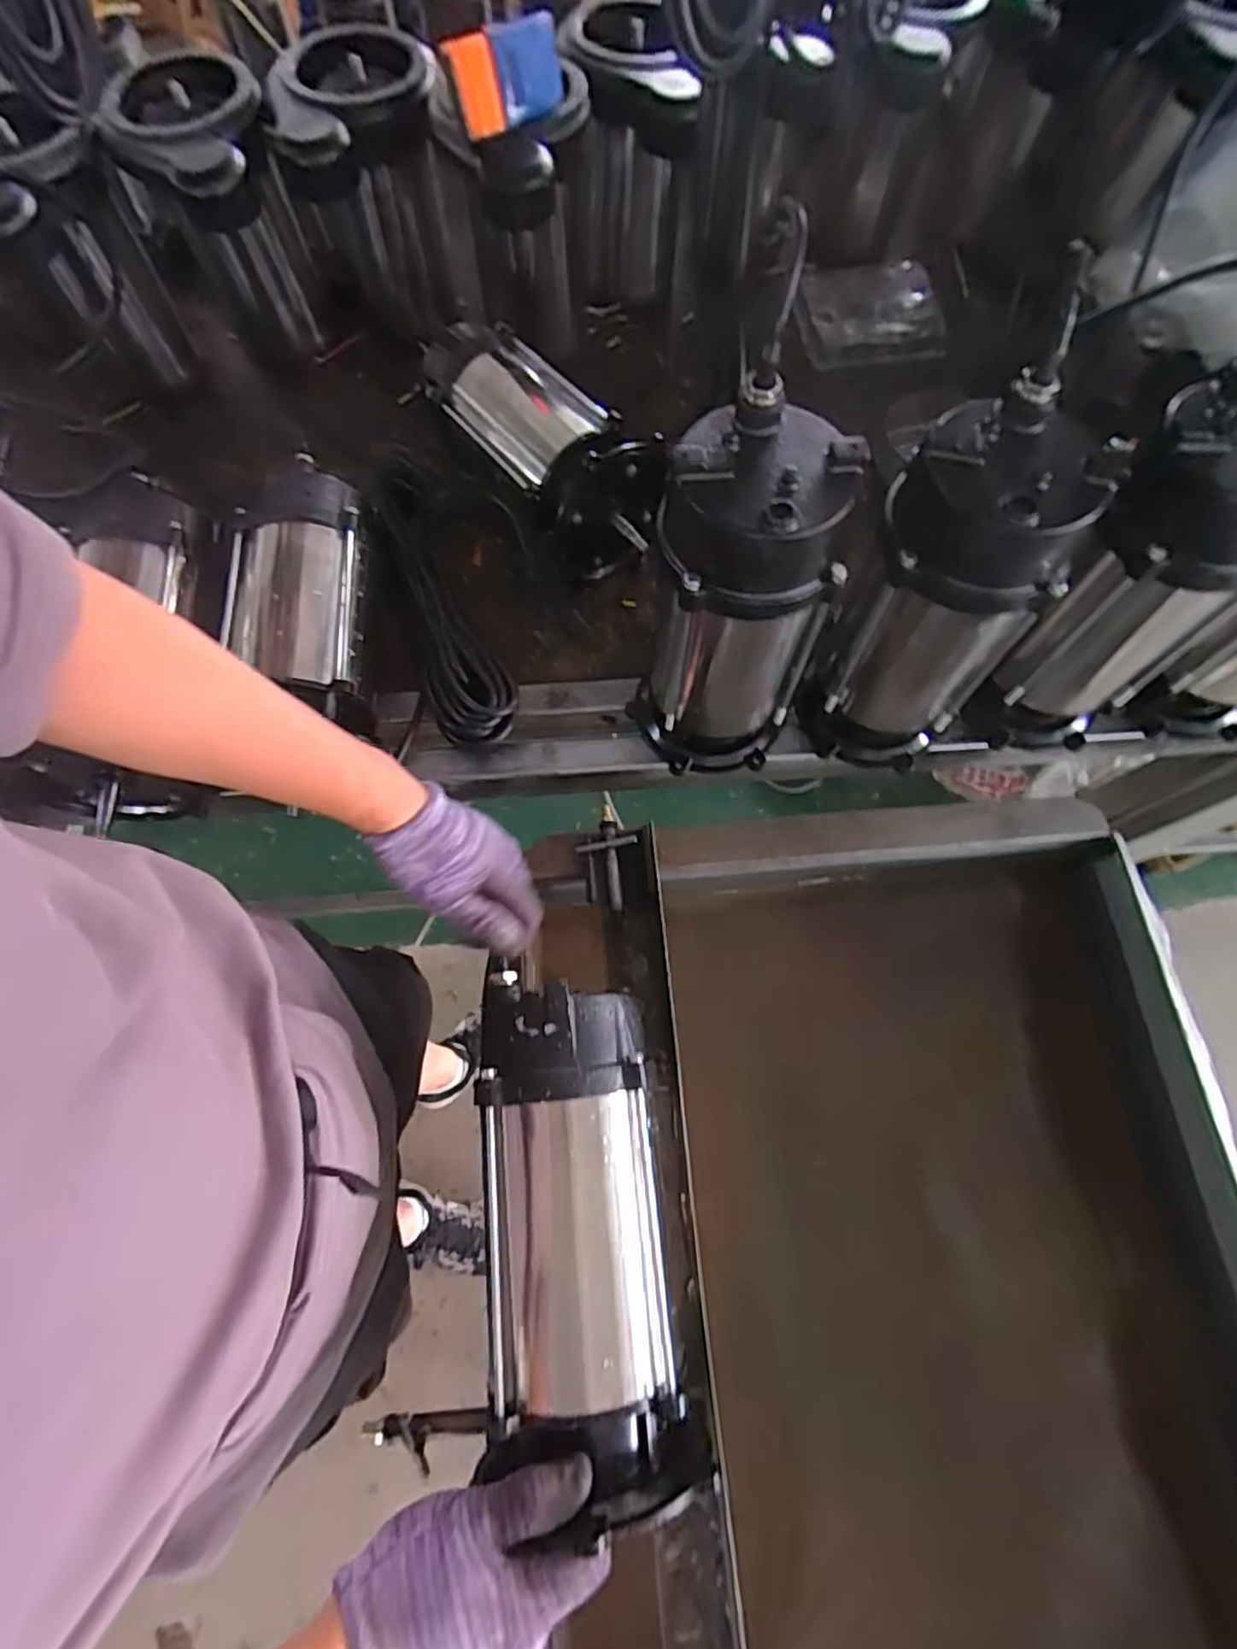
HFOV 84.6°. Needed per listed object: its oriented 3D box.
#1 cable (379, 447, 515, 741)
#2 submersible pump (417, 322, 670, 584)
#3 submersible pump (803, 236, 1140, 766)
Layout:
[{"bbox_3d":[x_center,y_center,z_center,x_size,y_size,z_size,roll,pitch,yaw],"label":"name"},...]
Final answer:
[{"bbox_3d":[-0.185,-0.231,0.683,0.073,0.056,0.360,-20,71,-8],"label":"cable"},{"bbox_3d":[-0.084,-0.384,0.682,0.113,0.121,0.325,-38,74,-13],"label":"submersible pump"},{"bbox_3d":[0.244,-0.162,0.531,0.122,0.284,0.126,36,73,12],"label":"submersible pump"}]

